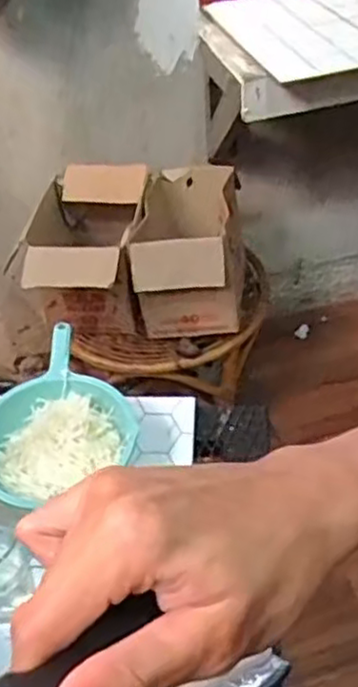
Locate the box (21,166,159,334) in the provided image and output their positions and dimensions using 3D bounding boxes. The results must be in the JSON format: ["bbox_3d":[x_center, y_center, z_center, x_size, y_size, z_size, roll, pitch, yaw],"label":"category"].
[{"bbox_3d":[-0.204,-0.200,1.484,0.273,0.208,0.361,-2,49,0],"label":"box"}]

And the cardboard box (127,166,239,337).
[{"bbox_3d":[0.014,-0.247,1.512,0.202,0.256,0.399,-1,49,1],"label":"cardboard box"}]

